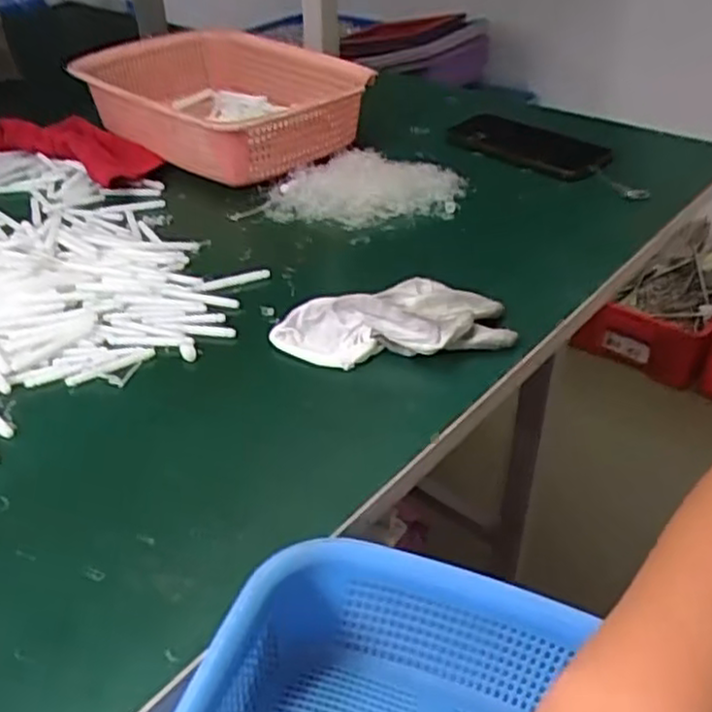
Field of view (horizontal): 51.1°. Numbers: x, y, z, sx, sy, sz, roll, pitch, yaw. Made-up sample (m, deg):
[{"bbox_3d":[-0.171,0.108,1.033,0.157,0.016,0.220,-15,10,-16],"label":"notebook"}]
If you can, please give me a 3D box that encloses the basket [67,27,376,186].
[{"bbox_3d":[-0.145,-0.262,0.777,0.292,0.081,0.193,26,45,33],"label":"basket"}]

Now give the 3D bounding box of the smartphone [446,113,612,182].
[{"bbox_3d":[0.166,-0.214,0.751,0.164,0.016,0.083,26,45,33],"label":"smartphone"}]

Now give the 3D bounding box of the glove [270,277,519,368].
[{"bbox_3d":[0.024,-0.020,0.490,0.145,0.037,0.063,-11,37,-12],"label":"glove"}]

